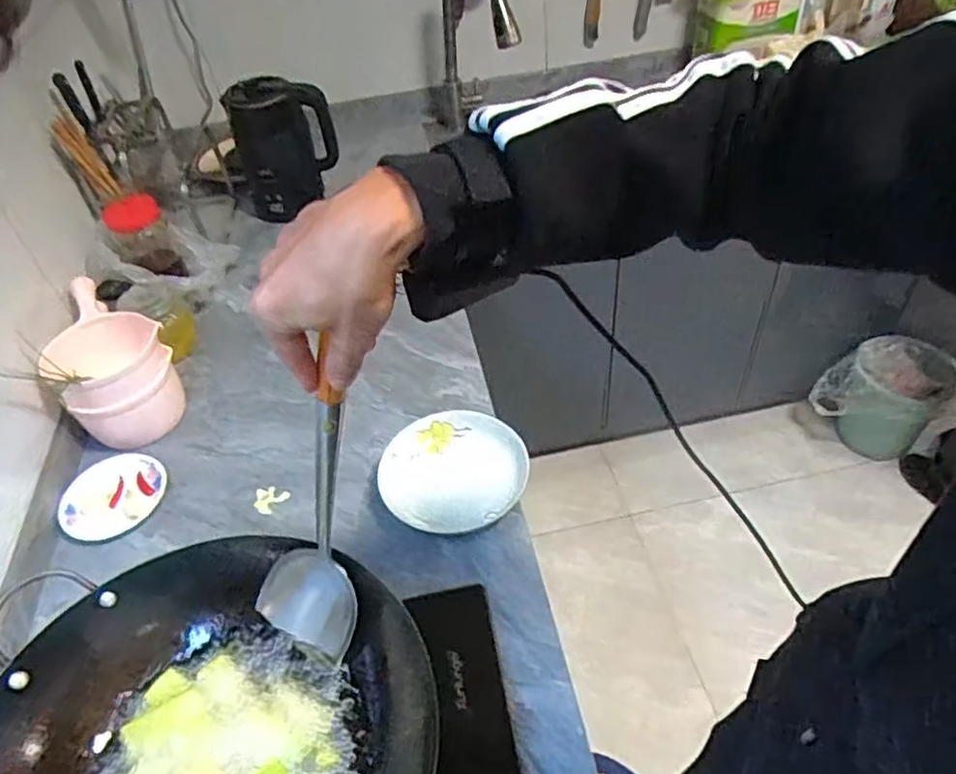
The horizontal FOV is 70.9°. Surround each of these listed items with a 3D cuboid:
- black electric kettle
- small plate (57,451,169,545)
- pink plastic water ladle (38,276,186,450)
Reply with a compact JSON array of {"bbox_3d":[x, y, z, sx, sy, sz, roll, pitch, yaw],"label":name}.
[{"bbox_3d":[-0.369,-0.458,1.268,0.190,0.253,0.128,-18,46,-11],"label":"black electric kettle"},{"bbox_3d":[-0.477,0.140,0.875,0.115,0.016,0.127,6,46,12],"label":"small plate"},{"bbox_3d":[-0.519,-0.026,0.947,0.207,0.149,0.145,33,57,33],"label":"pink plastic water ladle"}]

